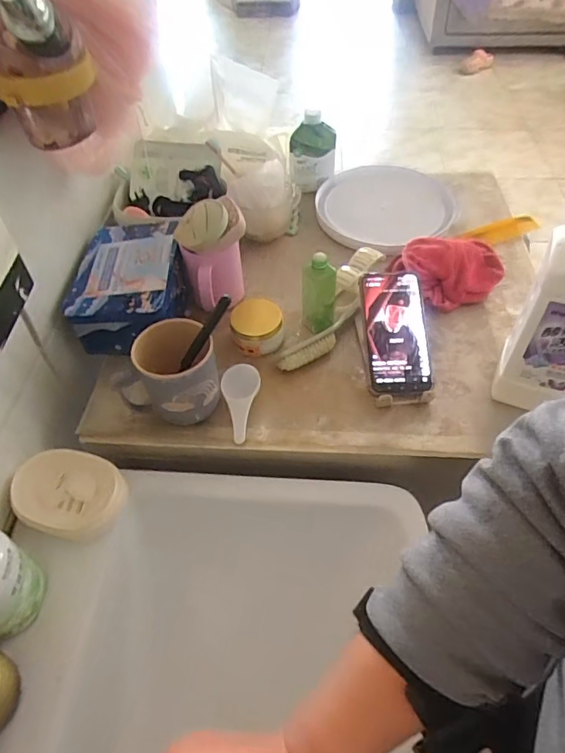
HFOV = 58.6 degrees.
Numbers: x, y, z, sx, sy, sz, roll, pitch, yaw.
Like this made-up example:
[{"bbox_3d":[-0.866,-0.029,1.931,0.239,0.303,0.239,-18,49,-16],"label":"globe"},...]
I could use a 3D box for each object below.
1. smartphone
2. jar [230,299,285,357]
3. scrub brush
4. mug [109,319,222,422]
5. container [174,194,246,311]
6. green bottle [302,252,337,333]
[{"bbox_3d":[0.140,-0.055,0.627,0.076,0.017,0.158,-3,73,0],"label":"smartphone"},{"bbox_3d":[-0.033,-0.068,0.664,0.070,0.043,0.063,-6,51,-3],"label":"jar"},{"bbox_3d":[0.072,-0.094,0.687,0.057,0.053,0.244,25,56,21],"label":"scrub brush"},{"bbox_3d":[-0.127,-0.001,0.583,0.103,0.108,0.086,5,51,6],"label":"mug"},{"bbox_3d":[-0.091,-0.153,0.683,0.088,0.146,0.085,-10,51,-6],"label":"container"},{"bbox_3d":[0.049,-0.114,0.662,0.045,0.111,0.041,1,51,3],"label":"green bottle"}]

